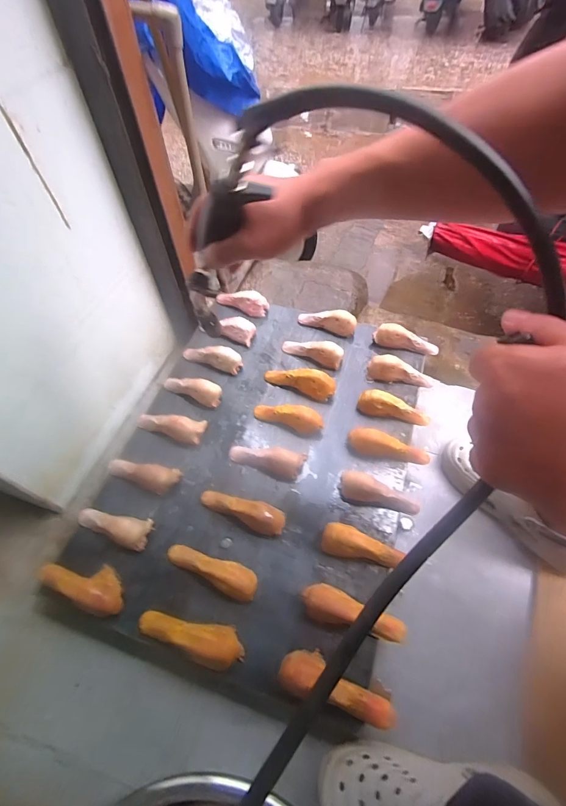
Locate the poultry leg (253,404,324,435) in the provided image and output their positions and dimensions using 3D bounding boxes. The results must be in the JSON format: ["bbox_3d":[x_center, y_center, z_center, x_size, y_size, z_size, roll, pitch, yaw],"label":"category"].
[{"bbox_3d":[0.009,0.024,0.692,0.133,0.048,0.034,14,58,12],"label":"poultry leg"}]

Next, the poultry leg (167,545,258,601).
[{"bbox_3d":[-0.110,0.247,0.551,0.153,0.043,0.042,19,59,15],"label":"poultry leg"}]

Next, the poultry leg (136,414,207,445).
[{"bbox_3d":[-0.214,0.042,0.685,0.140,0.041,0.049,8,57,8],"label":"poultry leg"}]

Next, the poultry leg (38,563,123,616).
[{"bbox_3d":[-0.308,0.269,0.556,0.157,0.039,0.065,19,59,15],"label":"poultry leg"}]

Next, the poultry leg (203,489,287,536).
[{"bbox_3d":[-0.066,0.173,0.603,0.147,0.035,0.046,21,59,16],"label":"poultry leg"}]

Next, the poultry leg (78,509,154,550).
[{"bbox_3d":[-0.282,0.197,0.601,0.135,0.040,0.048,14,58,12],"label":"poultry leg"}]

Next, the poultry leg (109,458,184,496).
[{"bbox_3d":[-0.253,0.124,0.643,0.138,0.039,0.048,8,57,8],"label":"poultry leg"}]

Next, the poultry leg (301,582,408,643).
[{"bbox_3d":[0.100,0.292,0.506,0.145,0.050,0.045,22,59,0],"label":"poultry leg"}]

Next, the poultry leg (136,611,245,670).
[{"bbox_3d":[-0.132,0.324,0.501,0.156,0.043,0.053,7,56,7],"label":"poultry leg"}]

